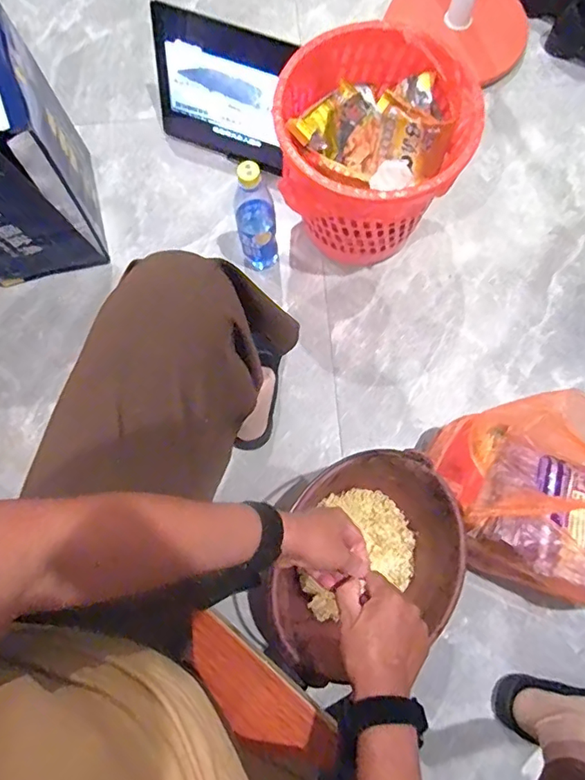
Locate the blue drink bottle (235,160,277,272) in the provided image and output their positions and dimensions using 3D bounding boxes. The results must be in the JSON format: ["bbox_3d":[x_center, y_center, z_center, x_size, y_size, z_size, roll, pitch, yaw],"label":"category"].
[{"bbox_3d":[-0.059,-0.274,0.794,0.058,0.237,0.076,-10,75,-3],"label":"blue drink bottle"}]

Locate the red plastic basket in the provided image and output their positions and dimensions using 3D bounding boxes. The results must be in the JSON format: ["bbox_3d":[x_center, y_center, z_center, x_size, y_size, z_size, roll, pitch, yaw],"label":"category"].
[{"bbox_3d":[0.119,-0.351,0.793,0.258,0.266,0.276,0,77,1],"label":"red plastic basket"}]

